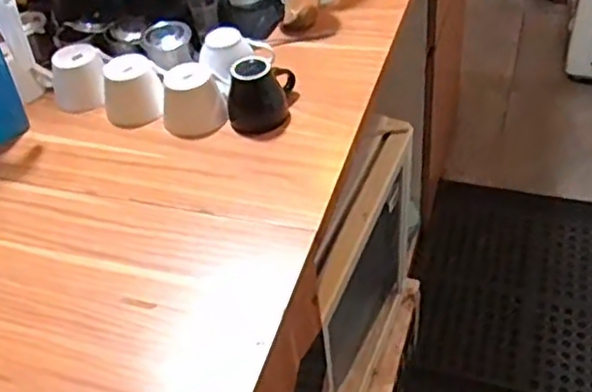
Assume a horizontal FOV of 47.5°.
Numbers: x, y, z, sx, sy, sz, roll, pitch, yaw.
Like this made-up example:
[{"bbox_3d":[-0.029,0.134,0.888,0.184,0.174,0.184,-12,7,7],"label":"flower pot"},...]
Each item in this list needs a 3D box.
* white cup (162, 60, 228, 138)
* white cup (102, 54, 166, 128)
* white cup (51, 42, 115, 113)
[{"bbox_3d":[-0.135,-0.133,0.894,0.085,0.056,0.102,-5,44,1],"label":"white cup"},{"bbox_3d":[-0.220,-0.143,0.908,0.081,0.065,0.075,-18,45,-13],"label":"white cup"},{"bbox_3d":[-0.301,-0.167,0.949,0.078,0.068,0.084,-3,44,3],"label":"white cup"}]

